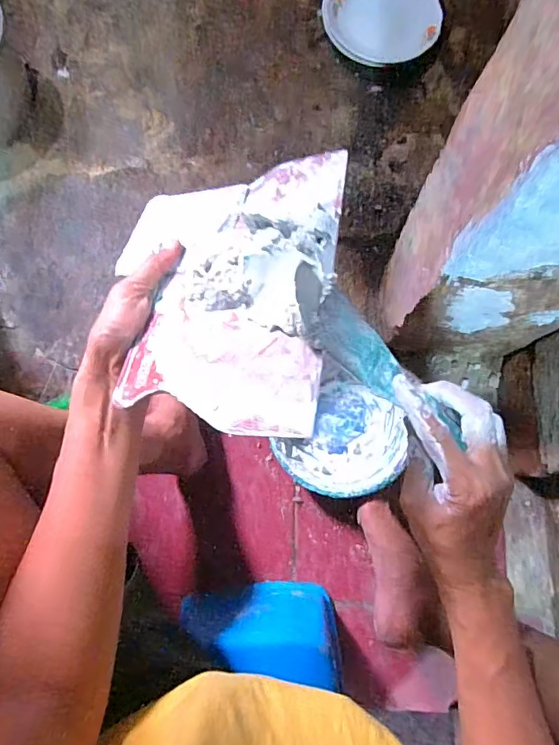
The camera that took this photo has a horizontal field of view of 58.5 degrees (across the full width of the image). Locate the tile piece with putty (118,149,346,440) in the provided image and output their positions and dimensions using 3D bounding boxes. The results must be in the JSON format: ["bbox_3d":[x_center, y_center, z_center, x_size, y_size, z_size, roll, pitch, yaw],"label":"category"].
[{"bbox_3d":[-0.052,-0.062,0.337,0.175,0.027,0.207,-2,63,25],"label":"tile piece with putty"}]

